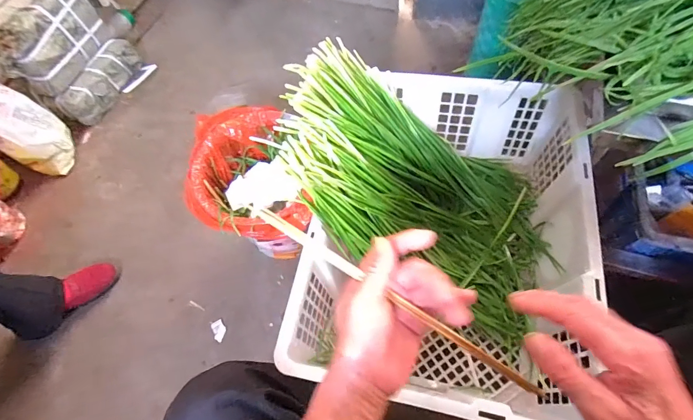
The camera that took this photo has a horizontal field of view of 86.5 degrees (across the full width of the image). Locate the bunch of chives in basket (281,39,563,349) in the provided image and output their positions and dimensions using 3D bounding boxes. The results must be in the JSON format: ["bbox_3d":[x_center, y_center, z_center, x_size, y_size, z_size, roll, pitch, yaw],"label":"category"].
[{"bbox_3d":[0.126,-0.031,0.541,0.467,0.148,0.310,35,60,-26],"label":"bunch of chives in basket"}]

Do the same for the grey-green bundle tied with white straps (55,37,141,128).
[{"bbox_3d":[-0.767,-0.415,1.182,0.104,0.088,0.312,13,63,11],"label":"grey-green bundle tied with white straps"}]

